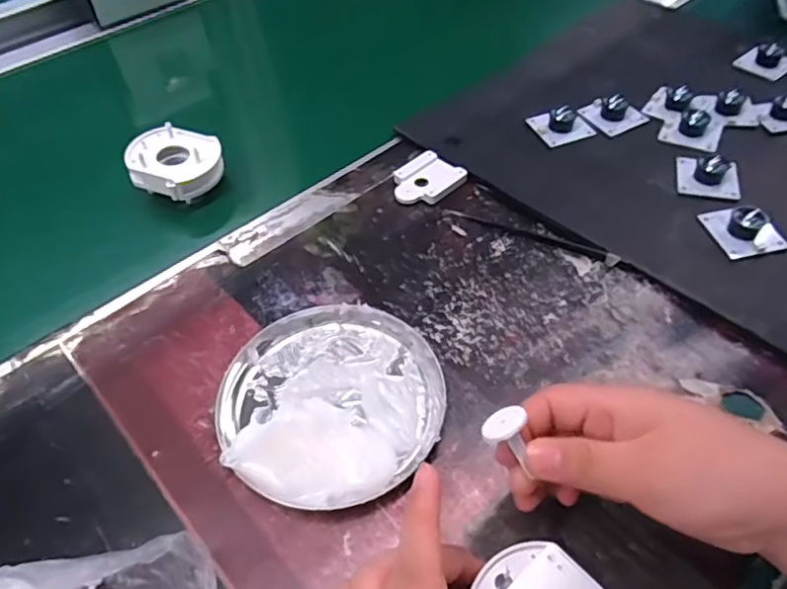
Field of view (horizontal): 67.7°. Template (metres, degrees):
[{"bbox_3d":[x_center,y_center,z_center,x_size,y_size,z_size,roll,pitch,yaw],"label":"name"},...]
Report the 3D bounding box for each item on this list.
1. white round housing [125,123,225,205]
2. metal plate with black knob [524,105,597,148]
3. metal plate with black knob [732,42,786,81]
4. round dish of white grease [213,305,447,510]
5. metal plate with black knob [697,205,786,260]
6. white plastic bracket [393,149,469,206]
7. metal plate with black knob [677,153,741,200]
[{"bbox_3d":[-0.174,-0.106,0.472,0.066,0.032,0.066,-2,49,2],"label":"white round housing"},{"bbox_3d":[0.142,-0.148,0.491,0.044,0.024,0.041,-17,50,-11],"label":"metal plate with black knob"},{"bbox_3d":[0.350,-0.221,0.545,0.047,0.016,0.043,-33,55,-23],"label":"metal plate with black knob"},{"bbox_3d":[-0.037,0.058,0.338,0.127,0.021,0.126,-2,49,2],"label":"round dish of white grease"},{"bbox_3d":[0.240,-0.048,0.399,0.039,0.023,0.042,-10,49,-5],"label":"metal plate with black knob"},{"bbox_3d":[0.024,-0.091,0.466,0.054,0.008,0.049,-37,56,-26],"label":"white plastic bracket"},{"bbox_3d":[0.237,-0.092,0.439,0.042,0.019,0.037,15,52,16],"label":"metal plate with black knob"}]

